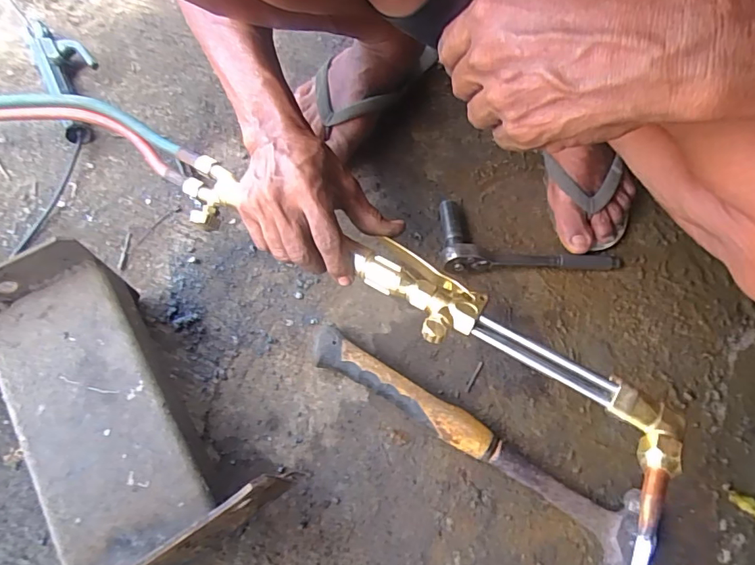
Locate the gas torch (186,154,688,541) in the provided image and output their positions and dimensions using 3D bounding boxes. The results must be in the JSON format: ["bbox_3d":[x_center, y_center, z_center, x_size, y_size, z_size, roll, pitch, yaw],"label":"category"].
[{"bbox_3d":[0.006,0.012,0.401,0.451,0.042,0.099,30,67,18],"label":"gas torch"}]

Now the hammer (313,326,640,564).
[{"bbox_3d":[0.081,0.143,0.450,0.325,0.034,0.086,31,66,10],"label":"hammer"}]

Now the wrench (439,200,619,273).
[{"bbox_3d":[0.165,-0.046,0.540,0.197,0.034,0.088,4,65,-3],"label":"wrench"}]

